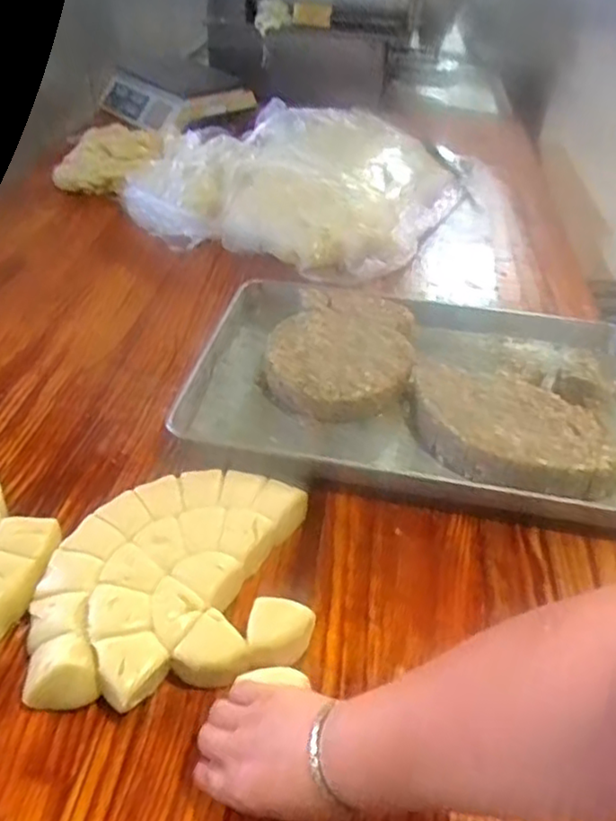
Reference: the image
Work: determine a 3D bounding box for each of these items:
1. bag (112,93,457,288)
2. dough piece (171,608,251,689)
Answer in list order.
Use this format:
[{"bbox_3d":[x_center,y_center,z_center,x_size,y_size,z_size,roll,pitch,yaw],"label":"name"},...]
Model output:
[{"bbox_3d":[-0.005,-0.531,1.471,0.597,0.121,0.771,15,41,22],"label":"bag"},{"bbox_3d":[-0.081,0.218,0.588,0.059,0.035,0.055,19,43,26],"label":"dough piece"}]

